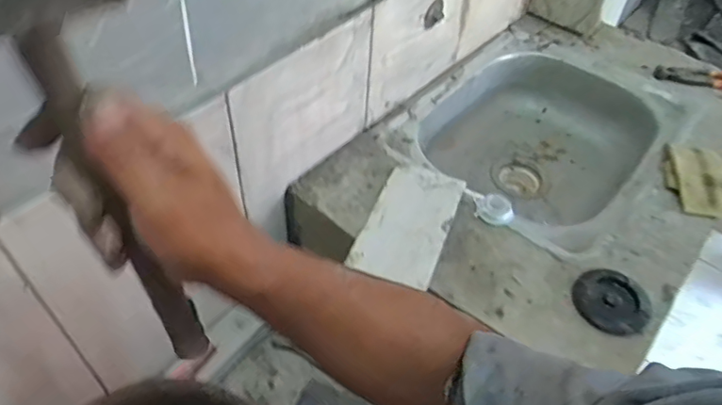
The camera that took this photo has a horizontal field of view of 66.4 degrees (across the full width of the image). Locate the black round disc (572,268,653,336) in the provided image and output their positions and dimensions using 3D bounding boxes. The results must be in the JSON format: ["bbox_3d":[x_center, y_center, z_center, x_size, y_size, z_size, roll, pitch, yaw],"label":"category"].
[{"bbox_3d":[0.309,0.121,0.679,0.089,0.011,0.092,2,48,-3],"label":"black round disc"}]

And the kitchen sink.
[{"bbox_3d":[0.295,-0.077,1.000,0.376,0.208,0.469,33,54,23],"label":"kitchen sink"}]

